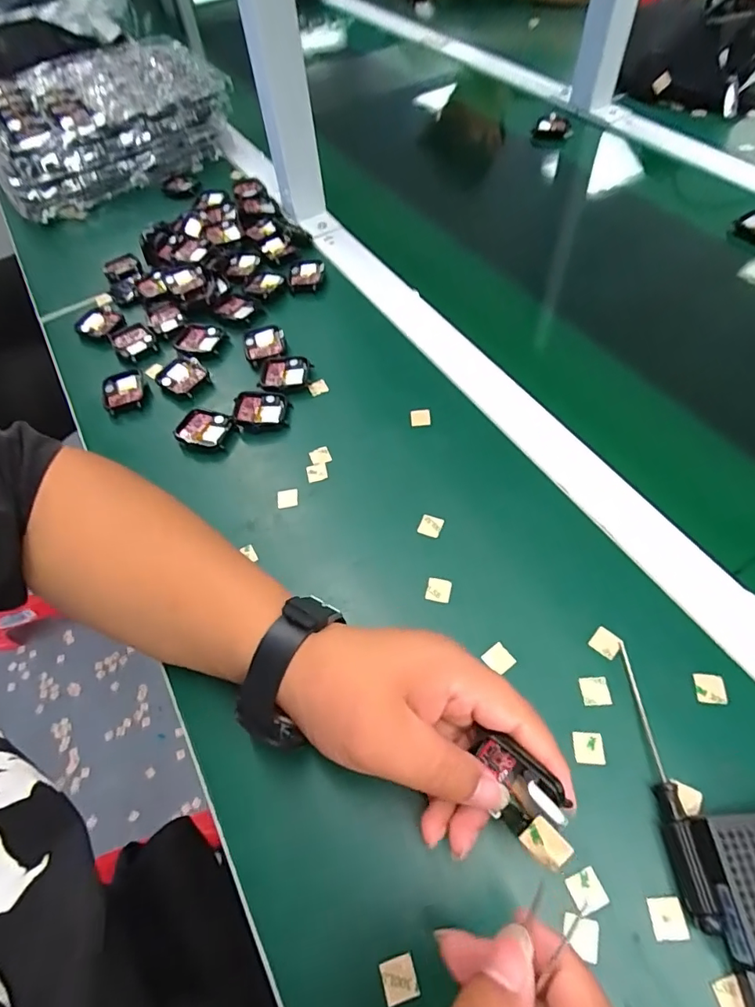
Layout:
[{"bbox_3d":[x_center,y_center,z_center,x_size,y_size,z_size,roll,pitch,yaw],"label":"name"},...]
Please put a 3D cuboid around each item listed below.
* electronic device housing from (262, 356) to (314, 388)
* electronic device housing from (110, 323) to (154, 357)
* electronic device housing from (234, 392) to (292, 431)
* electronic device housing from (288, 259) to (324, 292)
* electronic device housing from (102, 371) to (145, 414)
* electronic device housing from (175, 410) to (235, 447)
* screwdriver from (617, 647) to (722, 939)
[{"bbox_3d":[-0.081,-0.115,0.448,0.045,0.008,0.036,-11,58,-3],"label":"electronic device housing"},{"bbox_3d":[-0.238,-0.159,0.491,0.037,0.009,0.041,-37,63,-18],"label":"electronic device housing"},{"bbox_3d":[-0.098,-0.078,0.426,0.045,0.012,0.037,-1,58,3],"label":"electronic device housing"},{"bbox_3d":[-0.074,-0.239,0.523,0.036,0.007,0.043,2,58,5],"label":"electronic device housing"},{"bbox_3d":[-0.228,-0.101,0.454,0.035,0.009,0.045,-16,58,-6],"label":"electronic device housing"},{"bbox_3d":[-0.145,-0.061,0.423,0.043,0.012,0.036,15,60,13],"label":"electronic device housing"},{"bbox_3d":[0.150,0.140,0.265,0.011,0.014,0.131,-1,58,3],"label":"screwdriver"}]

